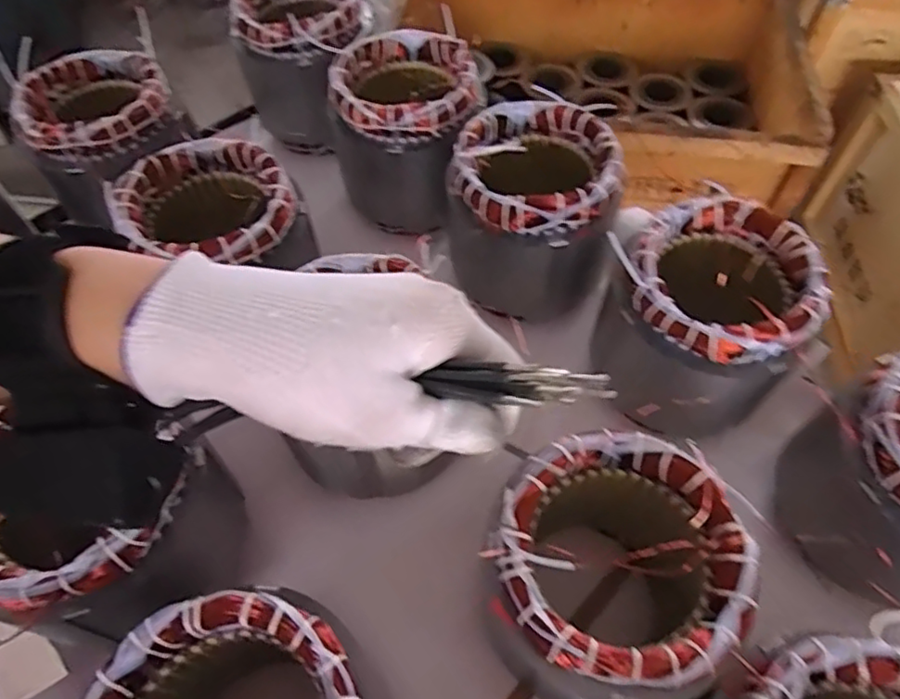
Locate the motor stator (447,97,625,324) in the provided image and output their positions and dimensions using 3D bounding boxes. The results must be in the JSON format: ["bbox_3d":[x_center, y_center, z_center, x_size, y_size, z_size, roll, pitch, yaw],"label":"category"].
[{"bbox_3d":[0.073,-0.124,0.566,0.139,0.142,0.136,6,57,5],"label":"motor stator"}]

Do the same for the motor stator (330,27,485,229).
[{"bbox_3d":[-0.045,-0.223,0.636,0.143,0.143,0.149,-7,57,-3],"label":"motor stator"}]

